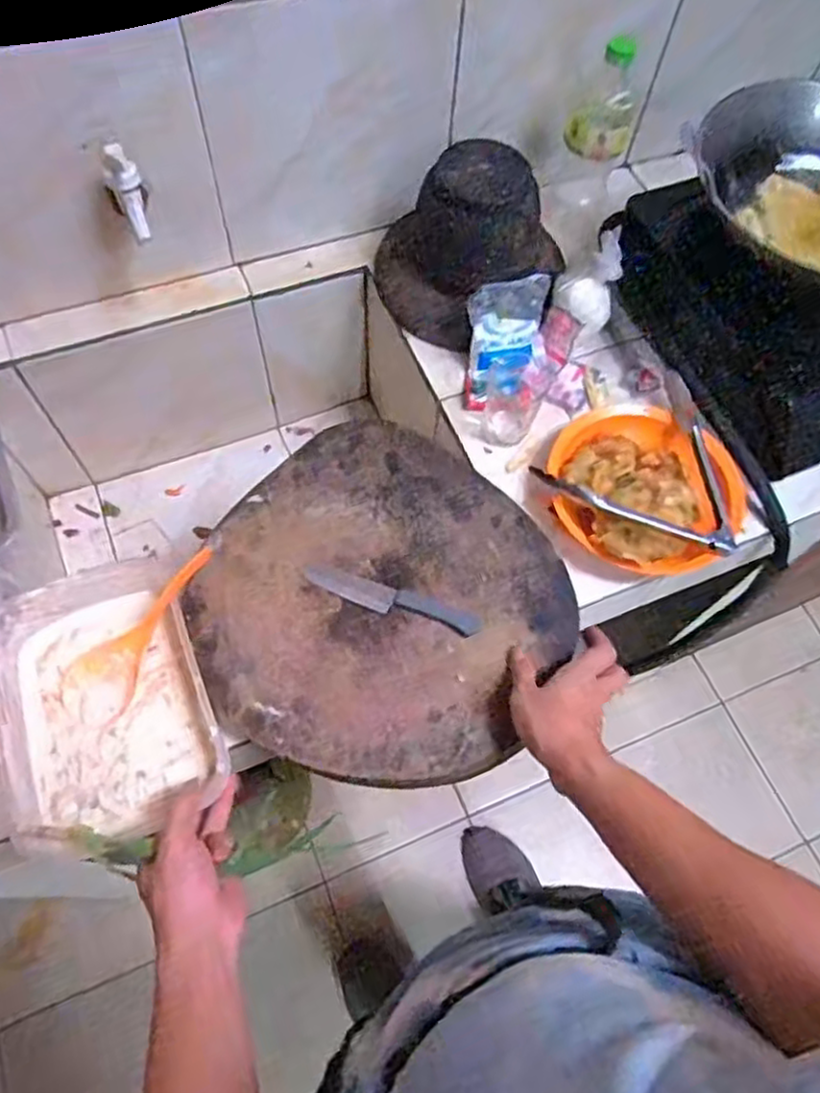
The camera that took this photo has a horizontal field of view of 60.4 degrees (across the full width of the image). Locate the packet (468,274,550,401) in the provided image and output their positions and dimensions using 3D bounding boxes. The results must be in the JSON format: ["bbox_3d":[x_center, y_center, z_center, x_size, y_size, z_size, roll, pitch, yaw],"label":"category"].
[{"bbox_3d":[0.118,-0.242,0.822,0.090,0.021,0.126,-7,106,-2],"label":"packet"}]

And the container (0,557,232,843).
[{"bbox_3d":[-0.278,0.128,0.638,0.172,0.058,0.246,-21,66,-13],"label":"container"}]

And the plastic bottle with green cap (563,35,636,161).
[{"bbox_3d":[0.226,-0.515,0.803,0.073,0.118,0.058,16,63,5],"label":"plastic bottle with green cap"}]

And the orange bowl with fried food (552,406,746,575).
[{"bbox_3d":[0.251,-0.063,0.757,0.199,0.068,0.190,1,63,-3],"label":"orange bowl with fried food"}]

